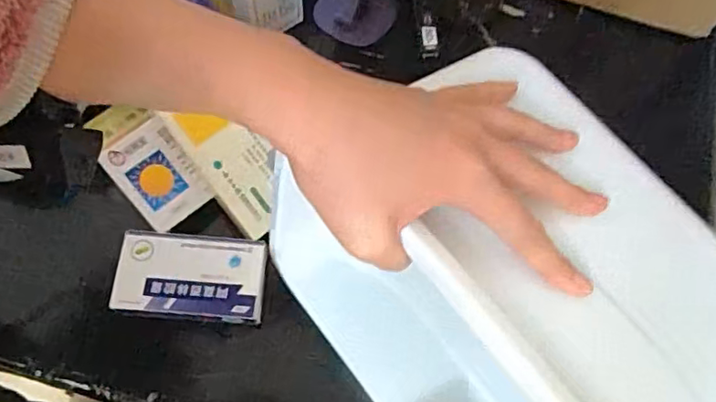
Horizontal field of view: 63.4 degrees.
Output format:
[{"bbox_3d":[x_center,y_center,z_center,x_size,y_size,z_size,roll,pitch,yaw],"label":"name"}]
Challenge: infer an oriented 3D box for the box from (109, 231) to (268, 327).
[{"bbox_3d":[-0.140,0.064,0.489,0.121,0.019,0.069,5,68,-1],"label":"box"}]

